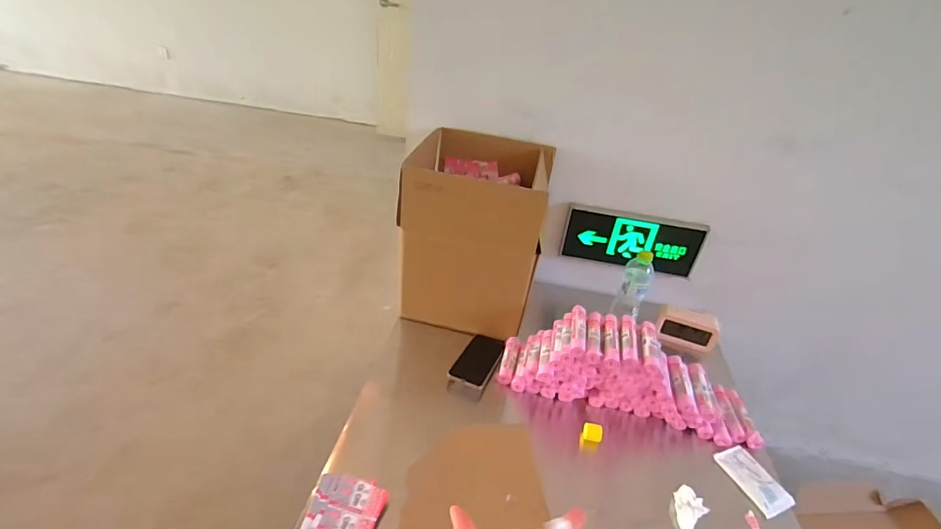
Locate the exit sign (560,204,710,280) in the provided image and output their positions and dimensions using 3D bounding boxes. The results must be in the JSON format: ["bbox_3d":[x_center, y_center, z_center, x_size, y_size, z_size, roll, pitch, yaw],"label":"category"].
[{"bbox_3d":[0.413,-0.058,1.116,0.340,0.148,0.026,10,33,4],"label":"exit sign"}]

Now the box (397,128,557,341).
[{"bbox_3d":[0.006,-0.083,1.023,0.304,0.348,0.302,10,33,4],"label":"box"}]

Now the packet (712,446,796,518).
[{"bbox_3d":[0.512,0.383,0.782,0.078,0.006,0.122,-4,35,-17],"label":"packet"}]

